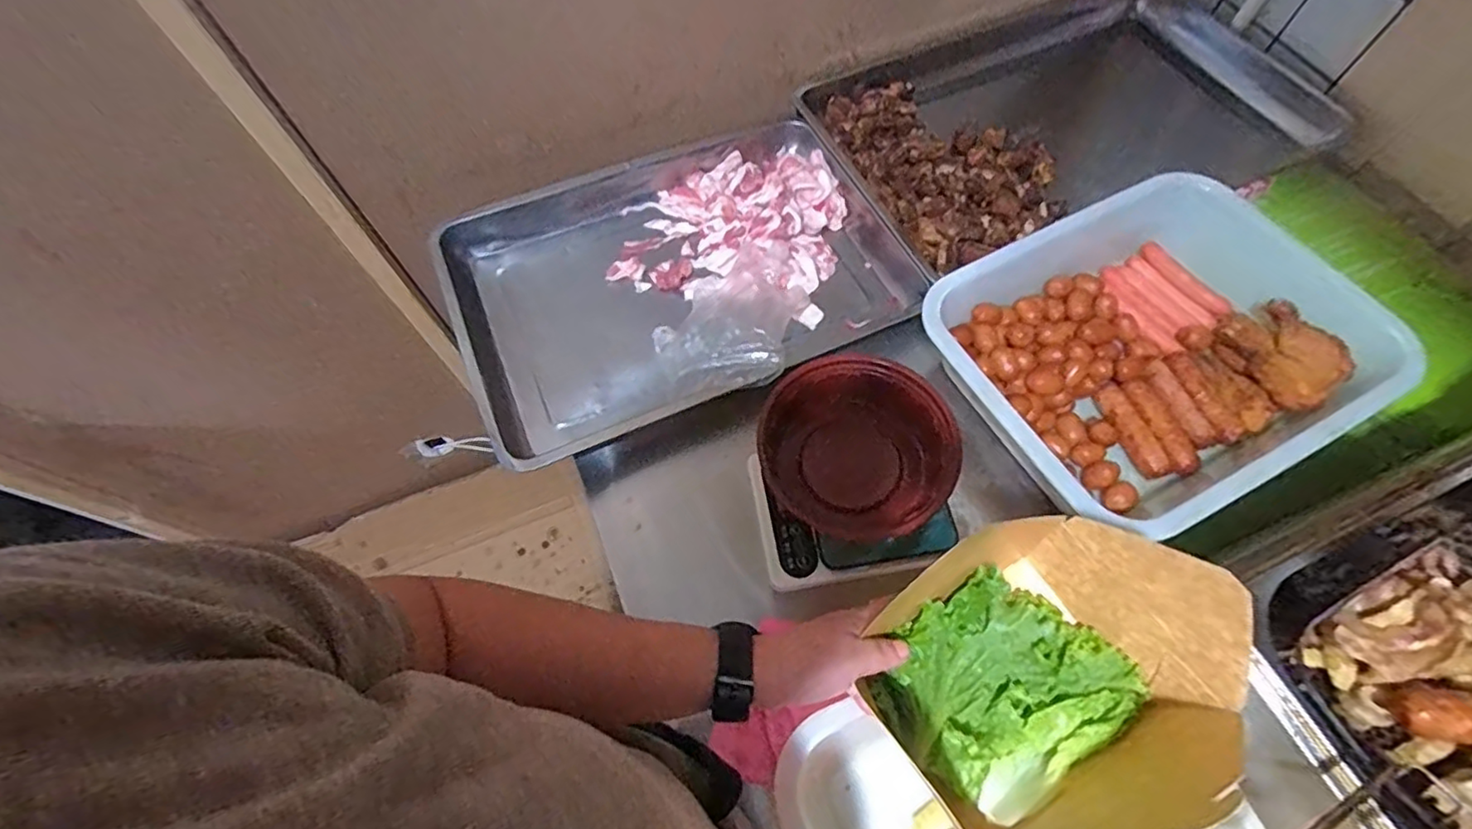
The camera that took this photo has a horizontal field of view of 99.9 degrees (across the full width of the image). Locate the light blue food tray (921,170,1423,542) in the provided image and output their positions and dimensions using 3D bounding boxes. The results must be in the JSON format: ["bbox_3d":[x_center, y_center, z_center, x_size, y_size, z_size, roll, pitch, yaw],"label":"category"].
[{"bbox_3d":[0.402,-0.064,0.612,0.362,0.085,0.297,-27,65,-11],"label":"light blue food tray"}]

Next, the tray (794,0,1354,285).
[{"bbox_3d":[0.426,-0.379,0.847,0.594,0.115,0.373,-23,65,-10],"label":"tray"}]

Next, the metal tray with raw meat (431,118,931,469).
[{"bbox_3d":[-0.057,-0.166,0.703,0.489,0.083,0.349,-22,64,-9],"label":"metal tray with raw meat"}]

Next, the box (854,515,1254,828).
[{"bbox_3d":[0.197,0.166,0.381,0.180,0.113,0.181,-33,67,-14],"label":"box"}]

